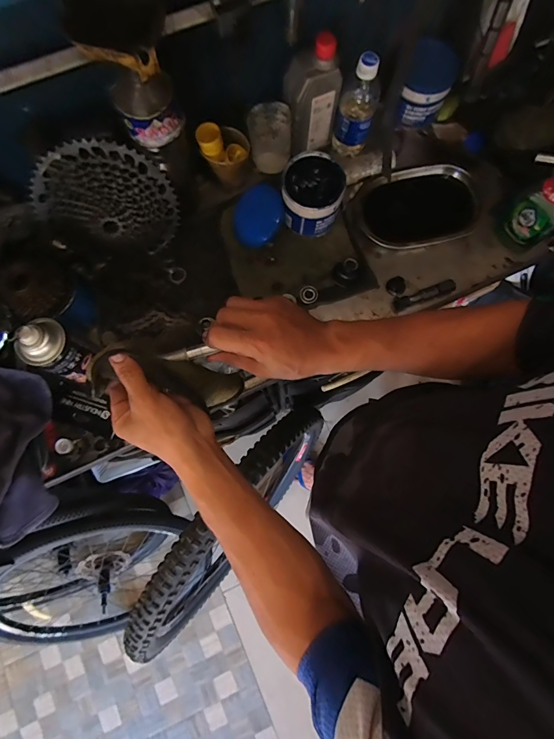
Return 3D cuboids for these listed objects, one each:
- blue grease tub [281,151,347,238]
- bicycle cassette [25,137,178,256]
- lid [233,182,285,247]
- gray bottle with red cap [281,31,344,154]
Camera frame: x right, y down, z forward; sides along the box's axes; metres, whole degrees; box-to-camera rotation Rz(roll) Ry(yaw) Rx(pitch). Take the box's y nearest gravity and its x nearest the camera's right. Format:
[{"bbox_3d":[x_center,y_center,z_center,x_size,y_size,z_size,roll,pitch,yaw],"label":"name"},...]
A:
[{"bbox_3d":[0.060,-0.290,0.616,0.095,0.085,0.104,0,78,2],"label":"blue grease tub"},{"bbox_3d":[-0.249,-0.248,0.549,0.204,0.164,0.048,-1,49,-25],"label":"bicycle cassette"},{"bbox_3d":[-0.033,-0.268,0.641,0.084,0.009,0.099,33,109,5],"label":"lid"},{"bbox_3d":[0.059,-0.435,0.593,0.090,0.163,0.049,-24,78,-3],"label":"gray bottle with red cap"}]

